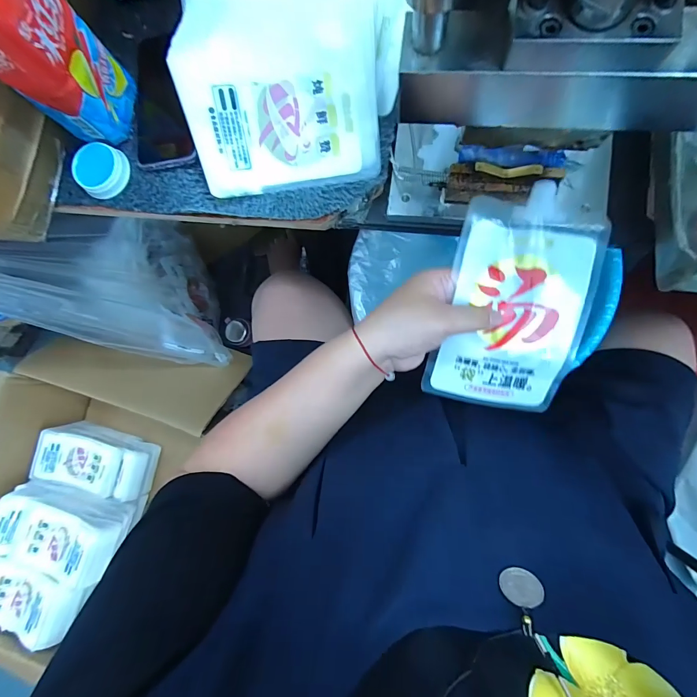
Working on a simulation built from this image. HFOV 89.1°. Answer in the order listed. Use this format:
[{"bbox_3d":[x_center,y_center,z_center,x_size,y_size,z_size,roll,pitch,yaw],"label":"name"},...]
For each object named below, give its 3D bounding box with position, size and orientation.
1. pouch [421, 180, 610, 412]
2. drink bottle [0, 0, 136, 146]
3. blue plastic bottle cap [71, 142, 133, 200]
[{"bbox_3d":[0.152,-0.038,0.322,0.123,0.021,0.195,13,103,6],"label":"pouch"},{"bbox_3d":[-0.296,-0.286,0.322,0.062,0.200,0.081,4,87,8],"label":"drink bottle"},{"bbox_3d":[-0.297,-0.216,0.422,0.058,0.021,0.059,-1,86,8],"label":"blue plastic bottle cap"}]

